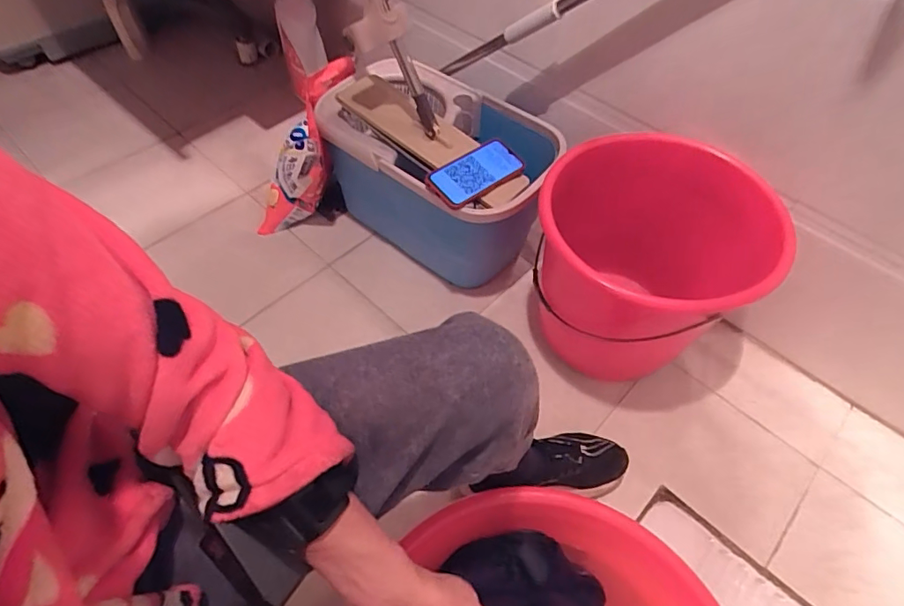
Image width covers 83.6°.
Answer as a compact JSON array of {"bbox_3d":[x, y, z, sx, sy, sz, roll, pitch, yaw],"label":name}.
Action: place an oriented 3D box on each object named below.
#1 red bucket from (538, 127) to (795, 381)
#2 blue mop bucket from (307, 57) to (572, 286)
[{"bbox_3d":[0.313,-0.055,0.853,0.326,0.318,0.348,1,54,-2],"label":"red bucket"},{"bbox_3d":[-0.031,-0.255,1.035,0.477,0.318,0.289,36,60,21],"label":"blue mop bucket"}]

